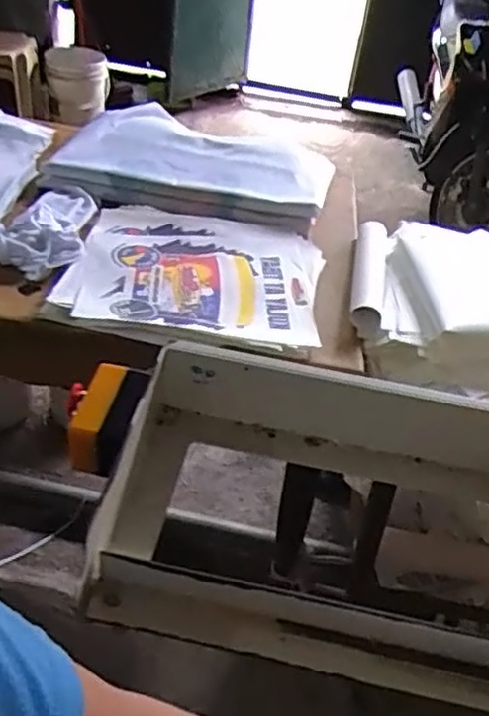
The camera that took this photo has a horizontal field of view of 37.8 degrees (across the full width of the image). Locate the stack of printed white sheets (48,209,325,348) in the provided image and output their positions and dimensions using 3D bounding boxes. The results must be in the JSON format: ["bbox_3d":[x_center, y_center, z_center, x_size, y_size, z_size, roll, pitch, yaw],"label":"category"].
[{"bbox_3d":[-0.086,-0.146,1.232,0.422,0.029,0.374,6,39,1],"label":"stack of printed white sheets"}]

